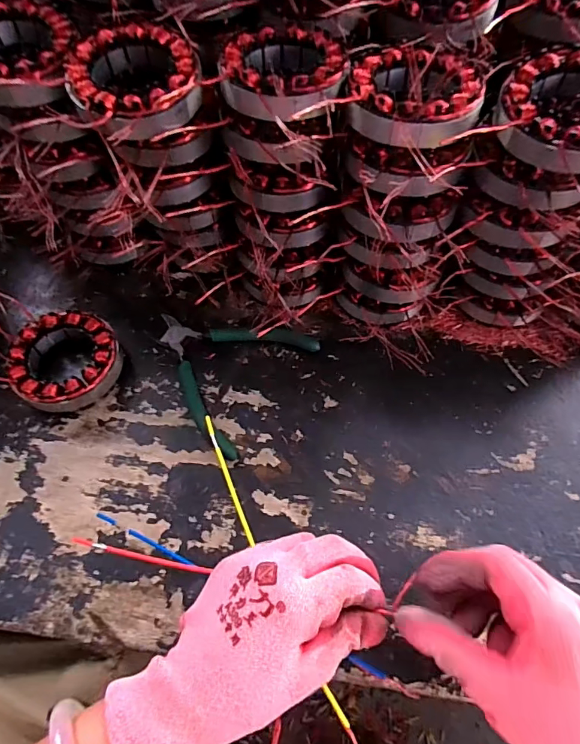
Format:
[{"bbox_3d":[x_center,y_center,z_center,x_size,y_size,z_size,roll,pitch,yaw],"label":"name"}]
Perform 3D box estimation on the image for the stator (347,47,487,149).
[{"bbox_3d":[0.080,-0.182,0.296,0.084,0.025,0.088,0,64,0],"label":"stator"}]

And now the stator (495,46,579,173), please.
[{"bbox_3d":[0.176,-0.161,0.284,0.086,0.031,0.089,0,64,0],"label":"stator"}]

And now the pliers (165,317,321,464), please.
[{"bbox_3d":[-0.064,-0.012,0.395,0.134,0.020,0.127,32,68,15],"label":"pliers"}]

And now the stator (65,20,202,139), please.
[{"bbox_3d":[-0.103,-0.194,0.308,0.083,0.031,0.089,0,64,0],"label":"stator"}]

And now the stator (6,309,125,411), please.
[{"bbox_3d":[-0.192,-0.011,0.387,0.085,0.029,0.086,0,64,0],"label":"stator"}]

